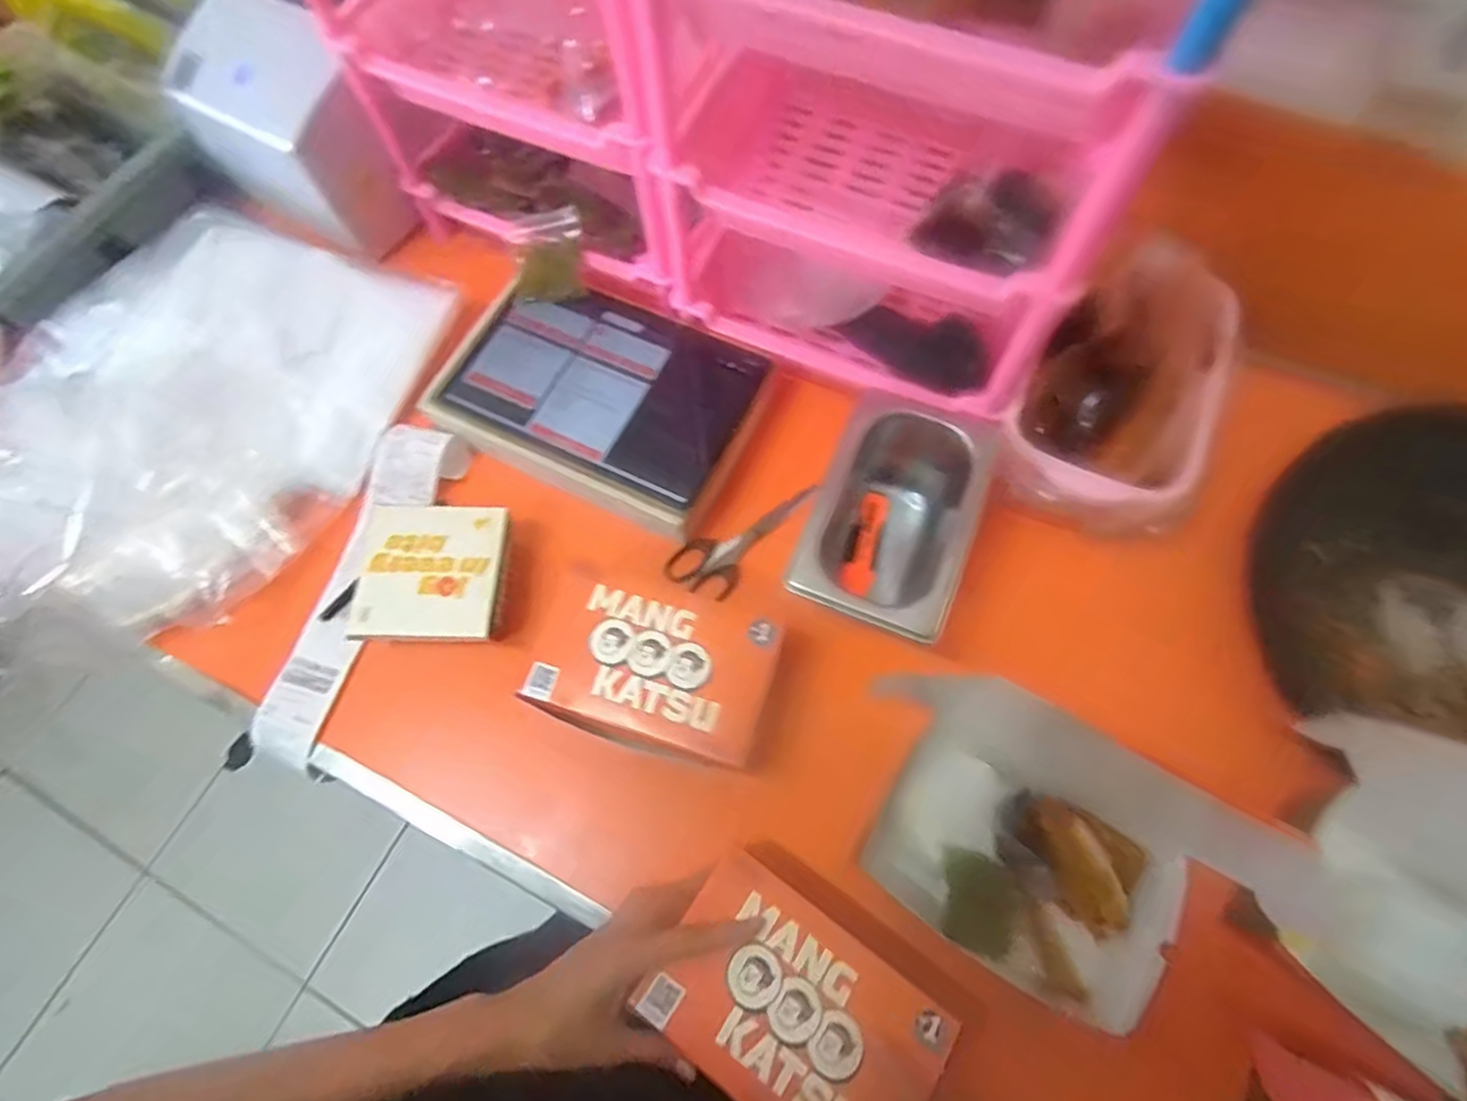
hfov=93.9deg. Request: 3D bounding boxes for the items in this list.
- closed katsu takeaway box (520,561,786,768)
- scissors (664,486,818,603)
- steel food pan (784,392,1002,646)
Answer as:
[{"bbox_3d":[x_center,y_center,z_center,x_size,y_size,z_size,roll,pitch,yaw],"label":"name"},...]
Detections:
[{"bbox_3d":[-0.055,0.083,0.523,0.164,0.072,0.127,16,70,8],"label":"closed katsu takeaway box"},{"bbox_3d":[0.006,-0.017,0.600,0.059,0.012,0.140,35,74,14],"label":"scissors"},{"bbox_3d":[0.124,-0.025,0.537,0.109,0.104,0.189,21,71,10],"label":"steel food pan"}]

